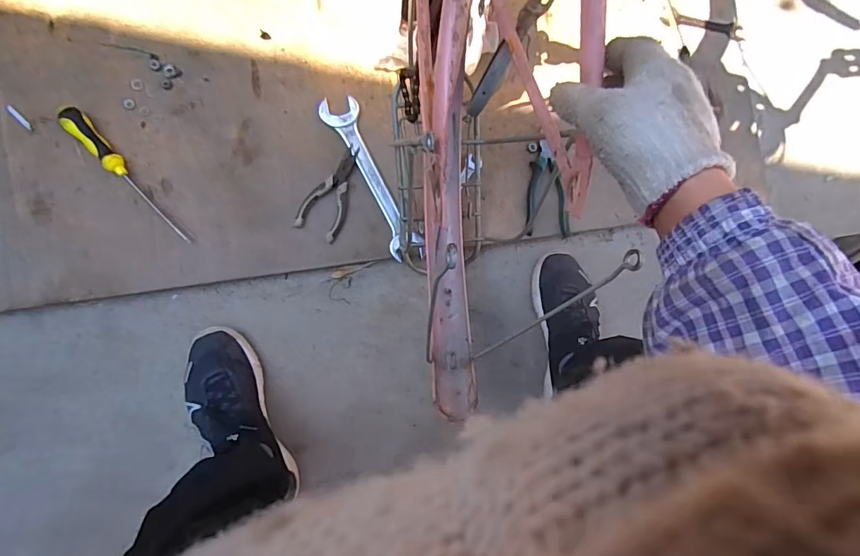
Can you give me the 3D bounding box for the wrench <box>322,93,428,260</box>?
[{"bbox_3d":[-0.089,-0.156,0.721,0.058,0.011,0.280,-26,91,-10],"label":"wrench"}]

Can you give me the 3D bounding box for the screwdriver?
[{"bbox_3d":[-0.442,-0.150,0.652,0.030,0.025,0.251,-43,93,-9],"label":"screwdriver"}]

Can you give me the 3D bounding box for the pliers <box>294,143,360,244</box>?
[{"bbox_3d":[-0.152,-0.138,0.702,0.065,0.016,0.153,23,83,-7],"label":"pliers"}]

